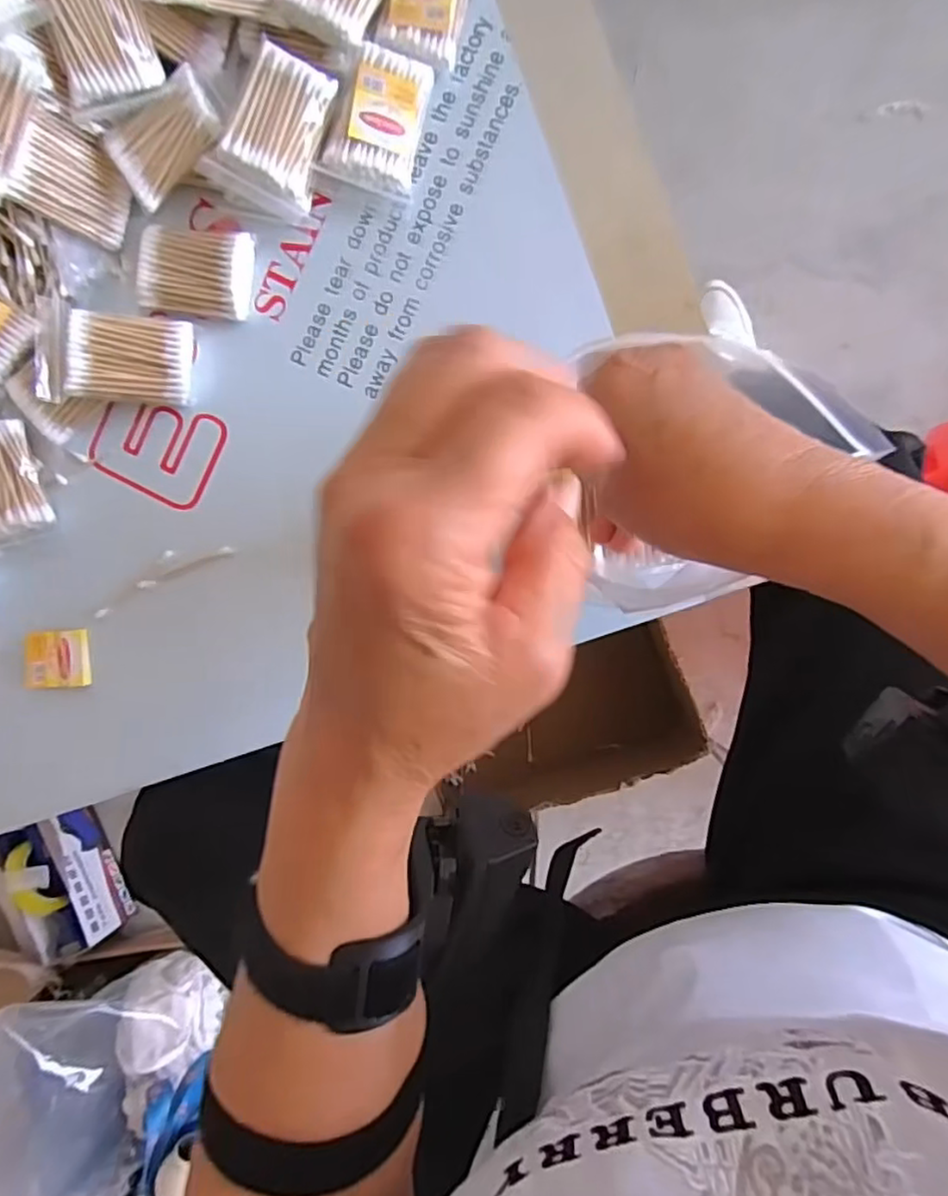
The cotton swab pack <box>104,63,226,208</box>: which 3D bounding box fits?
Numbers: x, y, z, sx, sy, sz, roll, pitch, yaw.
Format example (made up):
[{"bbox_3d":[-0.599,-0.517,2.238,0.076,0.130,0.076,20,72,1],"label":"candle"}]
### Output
[{"bbox_3d":[-0.198,-0.296,0.415,0.077,0.022,0.046,-41,85,6],"label":"cotton swab pack"}]

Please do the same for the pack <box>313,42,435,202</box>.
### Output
[{"bbox_3d":[-0.061,-0.306,0.413,0.056,0.017,0.079,13,98,-19],"label":"pack"}]

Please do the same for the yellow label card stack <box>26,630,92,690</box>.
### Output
[{"bbox_3d":[-0.301,0.044,0.462,0.041,0.012,0.041,-2,90,8],"label":"yellow label card stack"}]

